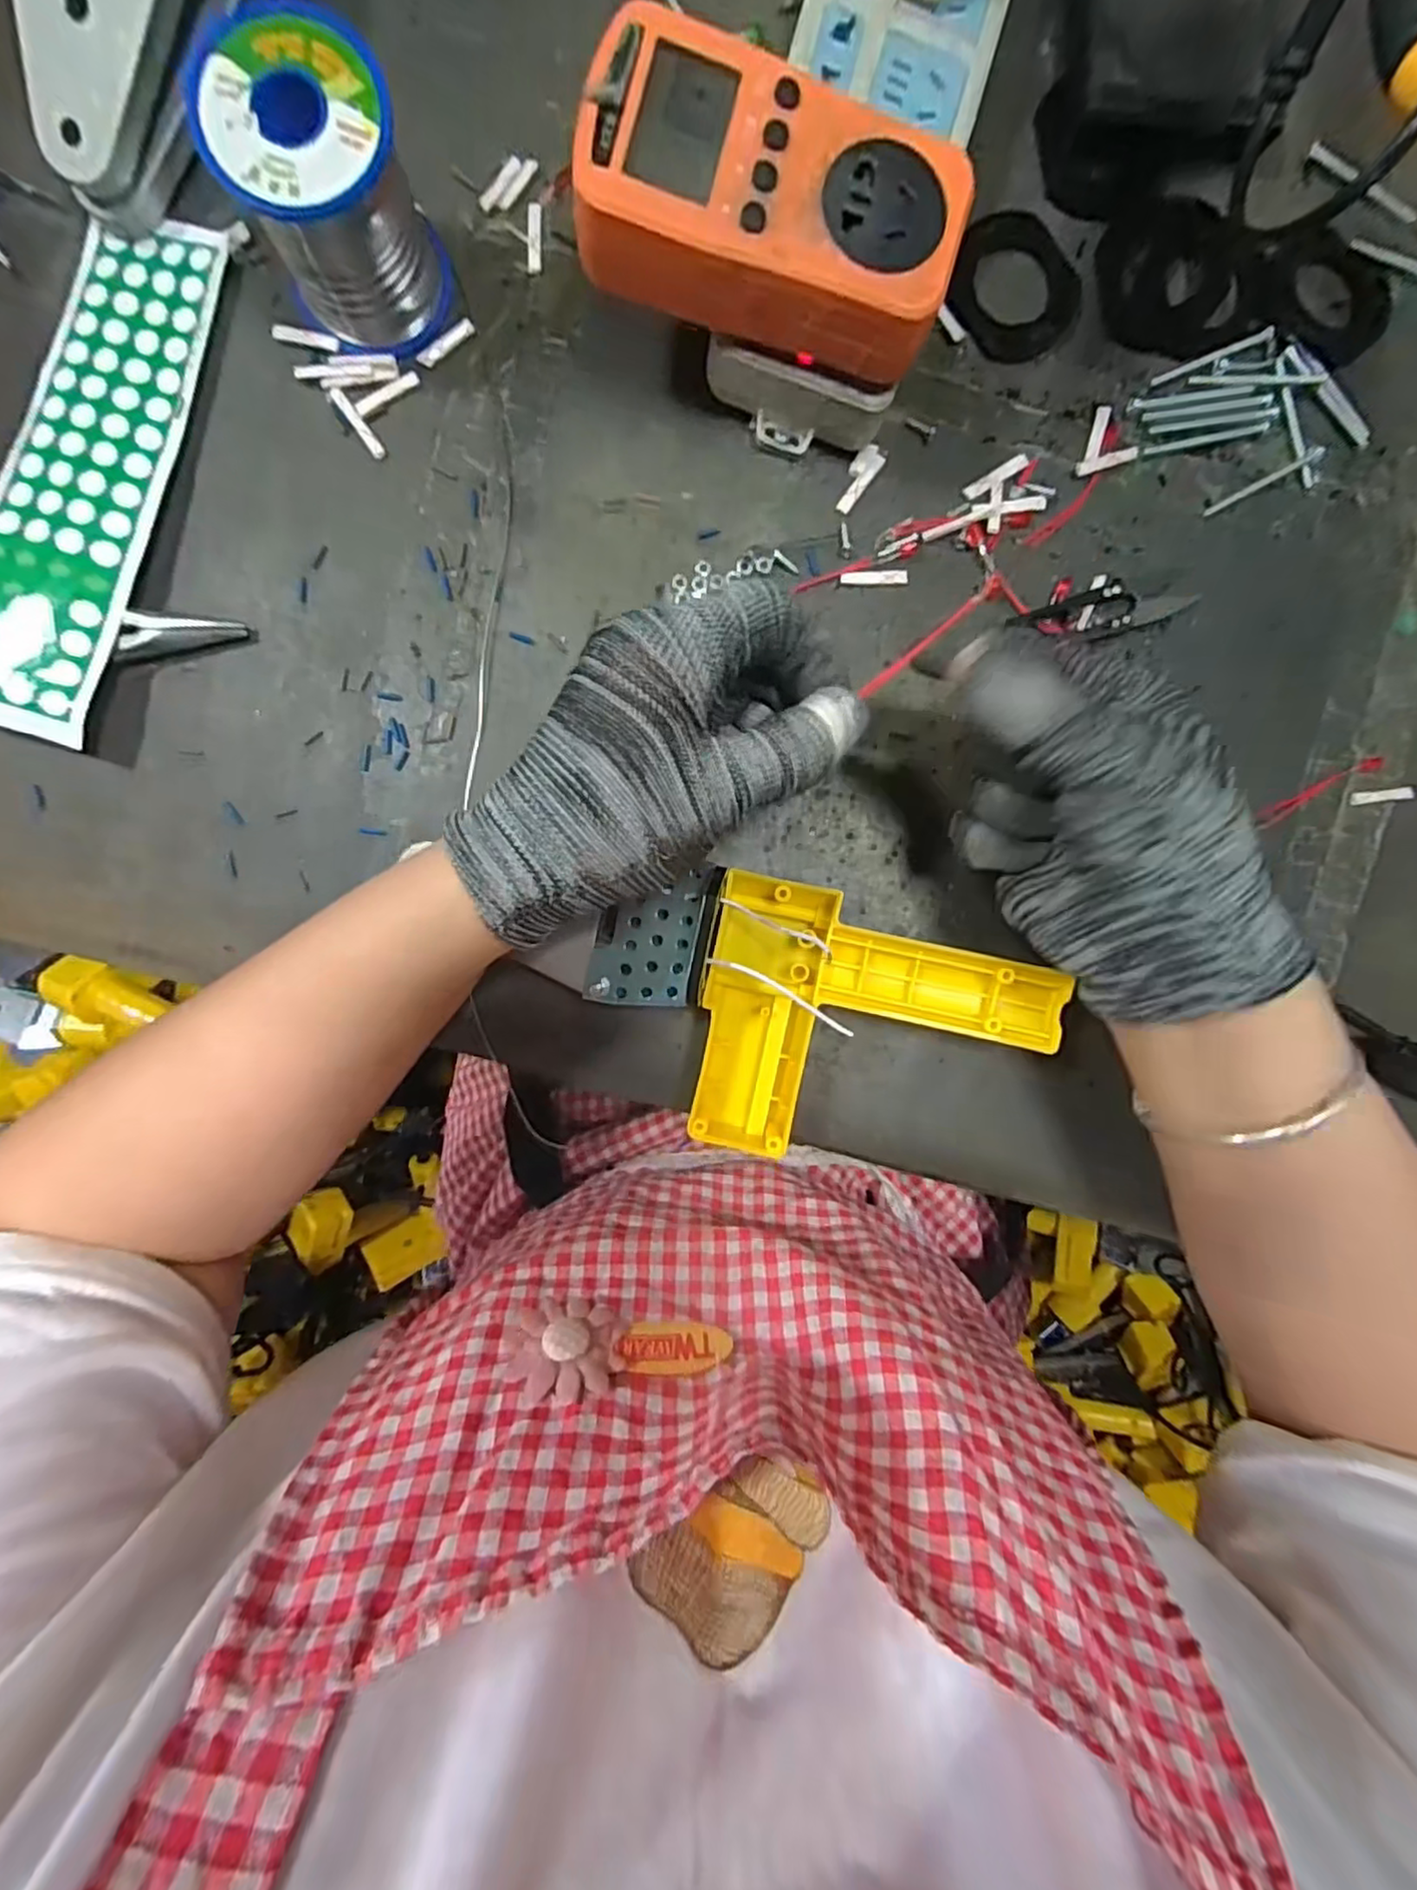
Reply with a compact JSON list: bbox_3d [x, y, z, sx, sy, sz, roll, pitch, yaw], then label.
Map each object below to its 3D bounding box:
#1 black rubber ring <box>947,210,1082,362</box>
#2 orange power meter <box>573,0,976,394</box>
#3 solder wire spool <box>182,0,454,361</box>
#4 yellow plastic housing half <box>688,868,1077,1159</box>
[{"bbox_3d":[0.134,-0.286,0.292,0.057,0.006,0.050,41,91,-3],"label":"black rubber ring"},{"bbox_3d":[0.020,-0.251,0.233,0.132,0.035,0.078,15,93,-2],"label":"orange power meter"},{"bbox_3d":[-0.142,-0.282,0.253,0.062,0.062,0.066,0,93,-2],"label":"solder wire spool"},{"bbox_3d":[0.070,0.038,0.293,0.142,0.041,0.116,9,93,-2],"label":"yellow plastic housing half"}]

